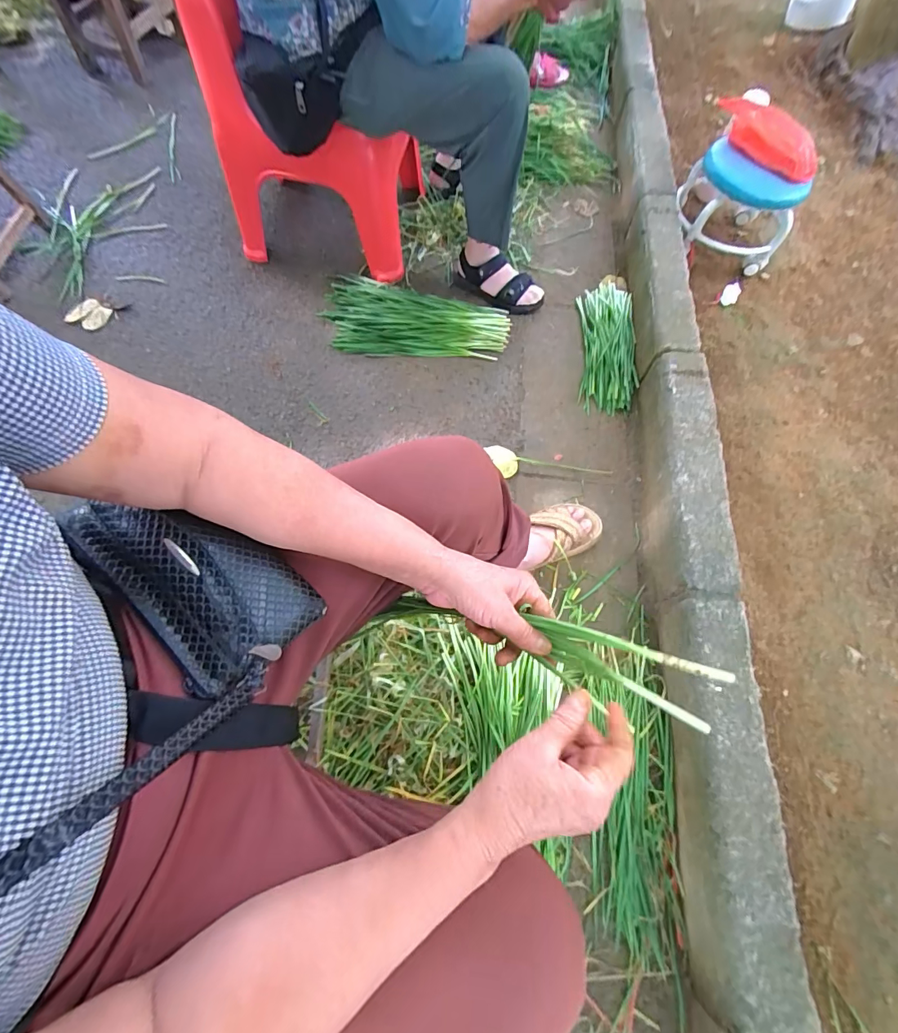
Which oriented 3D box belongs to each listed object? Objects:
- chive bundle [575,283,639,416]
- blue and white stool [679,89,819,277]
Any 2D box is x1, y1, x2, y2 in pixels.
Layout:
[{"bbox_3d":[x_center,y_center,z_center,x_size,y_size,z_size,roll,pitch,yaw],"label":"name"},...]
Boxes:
[{"bbox_3d":[0.365,-0.404,1.017,0.124,0.037,0.370,5,68,2],"label":"chive bundle"},{"bbox_3d":[0.694,-0.784,1.046,0.252,0.240,0.278,18,69,7],"label":"blue and white stool"}]

